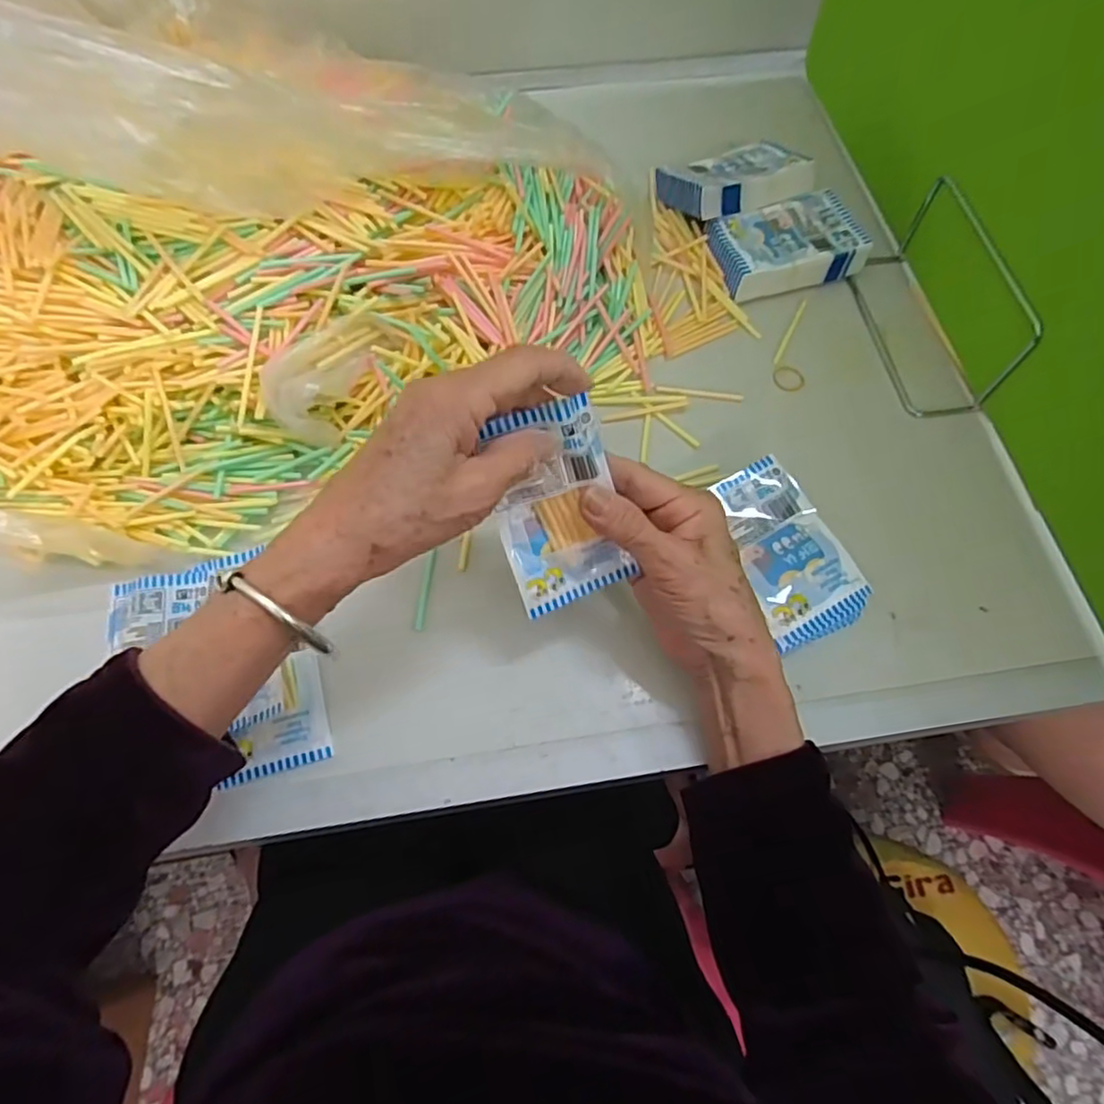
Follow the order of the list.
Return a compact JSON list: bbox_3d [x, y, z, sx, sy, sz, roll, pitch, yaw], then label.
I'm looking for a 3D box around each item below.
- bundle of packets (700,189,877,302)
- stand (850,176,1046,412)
[{"bbox_3d":[0.180,-0.238,0.507,0.107,0.027,0.072,-17,68,-8],"label":"bundle of packets"},{"bbox_3d":[0.267,-0.185,0.456,0.054,0.077,0.161,-7,67,-4],"label":"stand"}]

